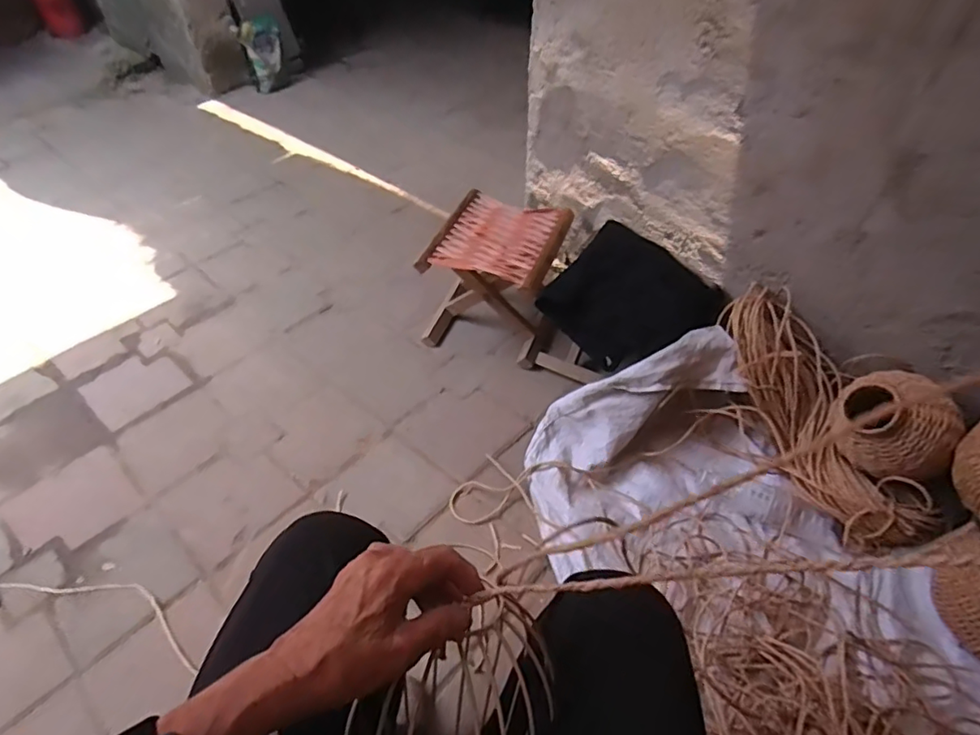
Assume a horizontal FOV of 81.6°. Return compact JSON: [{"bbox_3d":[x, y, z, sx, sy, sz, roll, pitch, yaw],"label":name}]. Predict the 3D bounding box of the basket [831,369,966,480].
[{"bbox_3d":[0.666,0.098,0.942,0.176,0.146,0.132,36,57,29],"label":"basket"}]

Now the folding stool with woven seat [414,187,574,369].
[{"bbox_3d":[0.019,-0.217,1.322,0.272,0.236,0.311,12,48,13],"label":"folding stool with woven seat"}]

